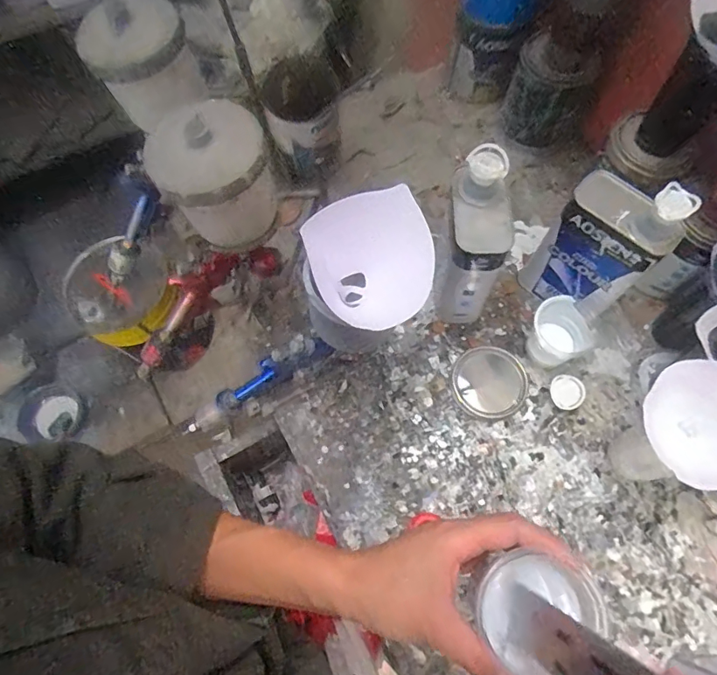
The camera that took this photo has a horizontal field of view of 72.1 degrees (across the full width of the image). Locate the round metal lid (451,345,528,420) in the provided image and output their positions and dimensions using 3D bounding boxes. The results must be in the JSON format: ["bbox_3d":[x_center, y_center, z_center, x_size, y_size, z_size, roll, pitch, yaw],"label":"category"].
[{"bbox_3d":[0.167,0.056,0.630,0.090,0.015,0.093,-1,72,4],"label":"round metal lid"}]

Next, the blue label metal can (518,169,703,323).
[{"bbox_3d":[0.277,-0.099,0.581,0.062,0.219,0.111,-43,74,-13],"label":"blue label metal can"}]

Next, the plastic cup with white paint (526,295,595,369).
[{"bbox_3d":[0.249,-0.003,0.621,0.060,0.081,0.071,-28,71,-9],"label":"plastic cup with white paint"}]

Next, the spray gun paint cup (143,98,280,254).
[{"bbox_3d":[-0.130,-0.144,0.464,0.095,0.125,0.090,0,69,1],"label":"spray gun paint cup"}]

